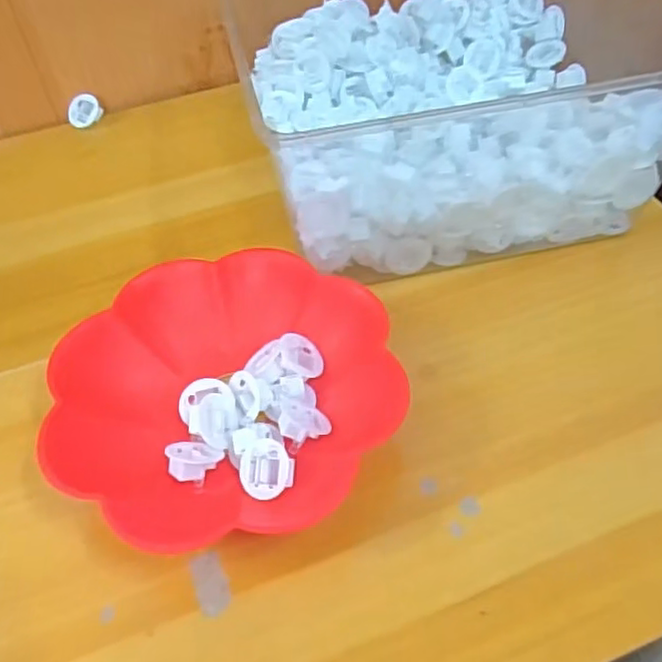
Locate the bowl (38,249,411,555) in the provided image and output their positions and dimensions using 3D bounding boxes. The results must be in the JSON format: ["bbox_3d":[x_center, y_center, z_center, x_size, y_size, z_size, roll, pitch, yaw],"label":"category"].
[{"bbox_3d":[-0.063,0.037,0.398,0.193,0.047,0.183,-2,50,2],"label":"bowl"}]

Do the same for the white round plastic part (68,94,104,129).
[{"bbox_3d":[-0.238,-0.212,0.636,0.032,0.029,0.008,-33,23,-1],"label":"white round plastic part"}]

